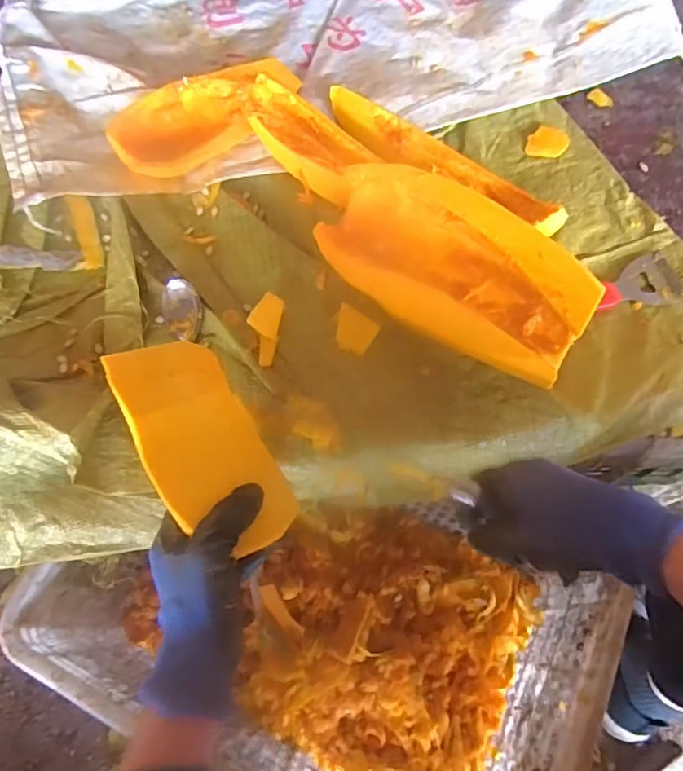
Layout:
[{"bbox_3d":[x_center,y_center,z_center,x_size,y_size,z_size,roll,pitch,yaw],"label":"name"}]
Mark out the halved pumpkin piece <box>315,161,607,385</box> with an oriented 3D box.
[{"bbox_3d":[0.101,-0.111,0.518,0.261,0.085,0.101,34,70,14],"label":"halved pumpkin piece"}]

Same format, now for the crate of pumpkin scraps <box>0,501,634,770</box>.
[{"bbox_3d":[0.009,0.267,0.621,0.467,0.238,0.336,25,68,10],"label":"crate of pumpkin scraps"}]

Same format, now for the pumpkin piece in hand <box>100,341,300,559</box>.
[{"bbox_3d":[-0.106,0.039,0.410,0.086,0.017,0.181,-22,70,-35],"label":"pumpkin piece in hand"}]

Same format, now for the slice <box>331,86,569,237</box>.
[{"bbox_3d":[0.107,-0.247,0.602,0.295,0.031,0.064,32,69,13],"label":"slice"}]

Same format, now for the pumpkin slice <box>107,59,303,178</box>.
[{"bbox_3d":[-0.151,-0.309,0.628,0.224,0.038,0.096,-30,72,-12],"label":"pumpkin slice"}]

